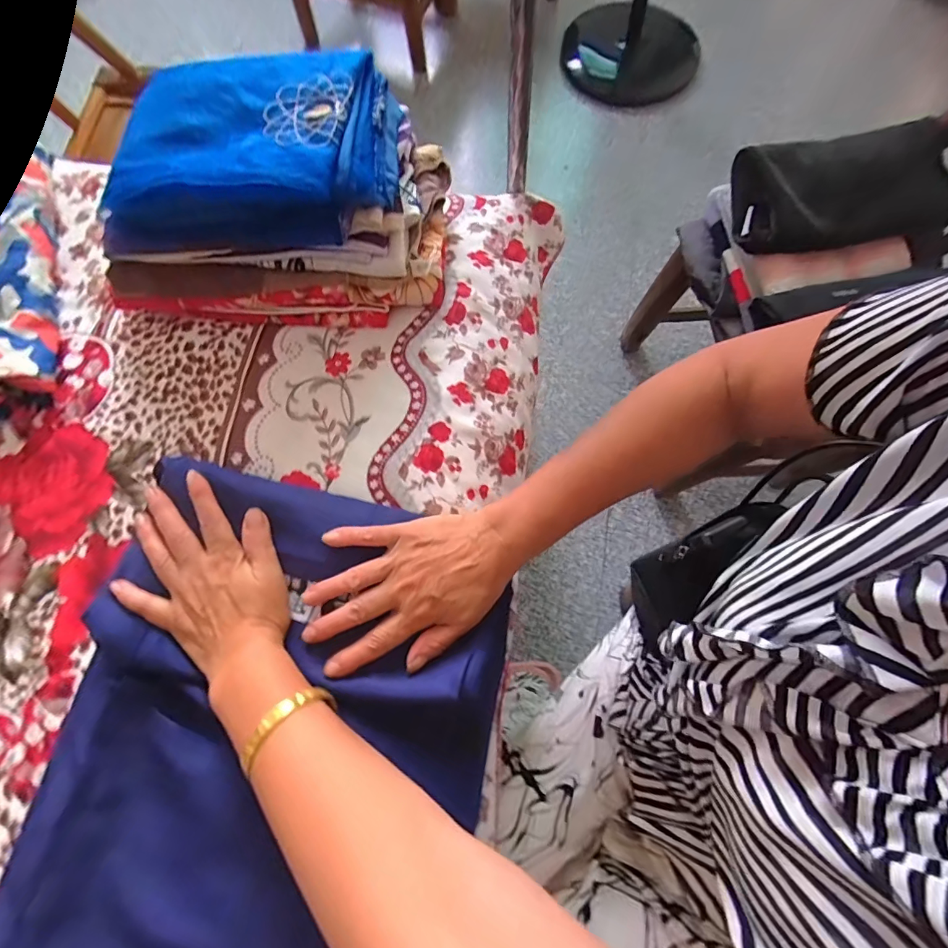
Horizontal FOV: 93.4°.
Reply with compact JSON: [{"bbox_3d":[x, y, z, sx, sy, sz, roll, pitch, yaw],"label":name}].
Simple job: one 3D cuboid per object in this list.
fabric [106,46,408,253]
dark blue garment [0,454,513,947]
[{"bbox_3d":[-0.183,-0.271,0.373,0.234,0.058,0.154,0,75,2],"label":"fabric"},{"bbox_3d":[-0.155,0.244,0.298,0.296,0.031,0.483,11,75,4],"label":"dark blue garment"}]

